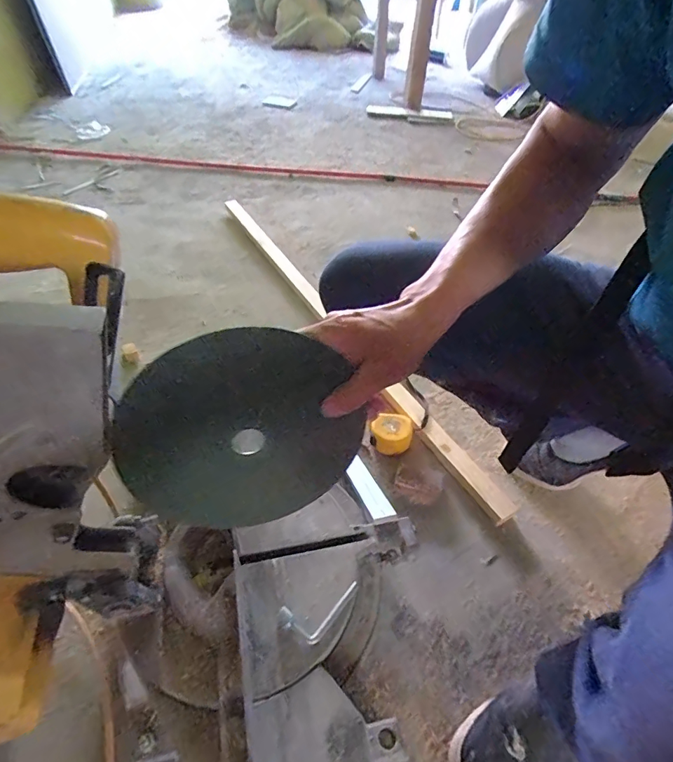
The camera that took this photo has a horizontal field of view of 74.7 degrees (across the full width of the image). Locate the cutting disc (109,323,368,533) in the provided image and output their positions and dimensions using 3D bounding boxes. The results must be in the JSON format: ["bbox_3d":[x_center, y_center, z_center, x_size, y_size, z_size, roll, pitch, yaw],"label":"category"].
[{"bbox_3d":[-0.070,0.047,0.349,0.177,0.185,0.008,-26,36,-6],"label":"cutting disc"}]

